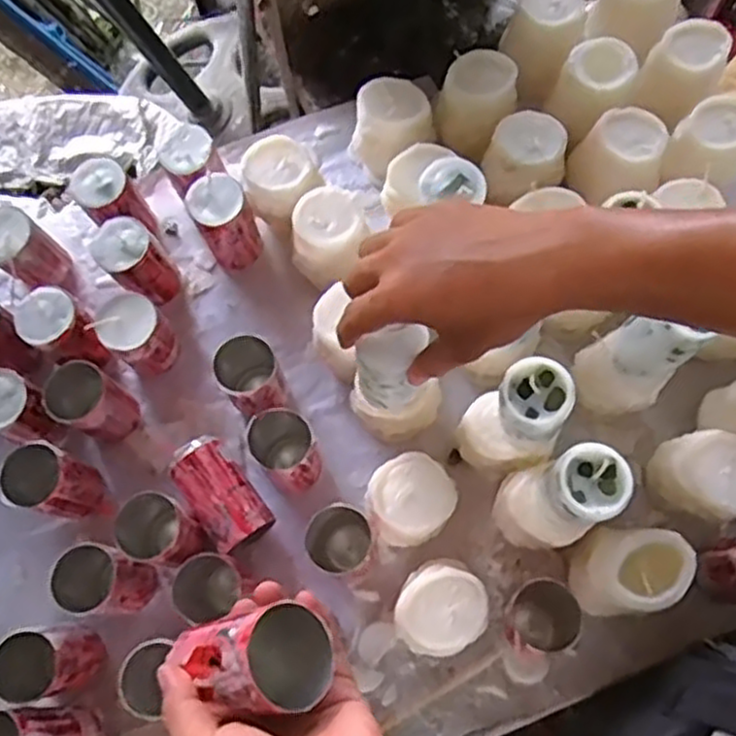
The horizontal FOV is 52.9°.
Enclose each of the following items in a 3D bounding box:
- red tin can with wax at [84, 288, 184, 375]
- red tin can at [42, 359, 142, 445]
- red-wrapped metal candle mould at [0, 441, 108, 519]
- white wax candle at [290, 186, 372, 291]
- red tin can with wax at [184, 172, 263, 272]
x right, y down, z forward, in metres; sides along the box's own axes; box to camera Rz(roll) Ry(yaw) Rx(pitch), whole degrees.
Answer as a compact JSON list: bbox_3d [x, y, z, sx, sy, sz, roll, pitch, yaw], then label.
[{"bbox_3d":[-0.205,-0.029,0.666,0.051,0.081,0.051,0,74,1],"label":"red tin can with wax"},{"bbox_3d":[-0.240,0.033,0.652,0.057,0.080,0.052,0,74,1],"label":"red tin can"},{"bbox_3d":[-0.266,0.097,0.632,0.062,0.077,0.053,13,75,5],"label":"red-wrapped metal candle mould"},{"bbox_3d":[-0.034,-0.115,0.684,0.066,0.085,0.062,0,74,1],"label":"white wax candle"},{"bbox_3d":[-0.133,-0.136,0.699,0.049,0.094,0.053,0,74,1],"label":"red tin can with wax"}]

